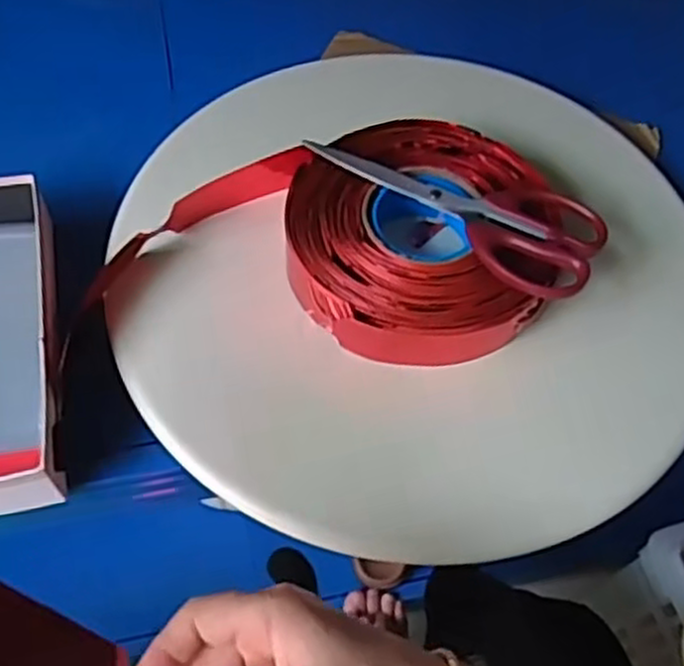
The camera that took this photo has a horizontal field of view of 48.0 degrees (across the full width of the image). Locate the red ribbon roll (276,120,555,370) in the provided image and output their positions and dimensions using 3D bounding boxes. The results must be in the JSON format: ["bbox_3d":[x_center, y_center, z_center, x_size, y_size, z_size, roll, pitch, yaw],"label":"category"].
[{"bbox_3d":[0.047,-0.062,0.508,0.163,0.042,0.178,1,58,-2],"label":"red ribbon roll"}]

